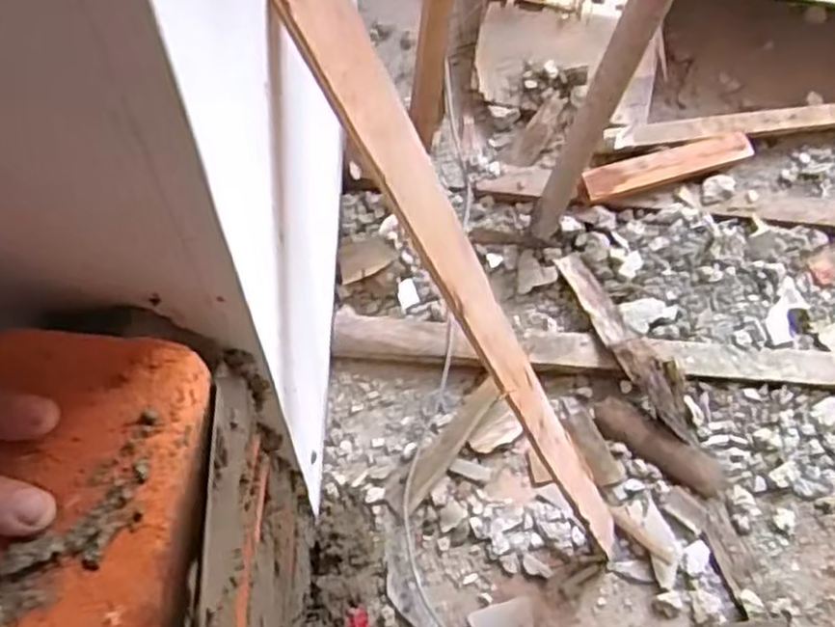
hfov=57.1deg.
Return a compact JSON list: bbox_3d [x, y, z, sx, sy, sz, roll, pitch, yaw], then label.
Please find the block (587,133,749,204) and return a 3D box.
[{"bbox_3d":[0.445,-0.265,1.374,0.316,0.030,0.058,-15,72,-11],"label":"block"}]

